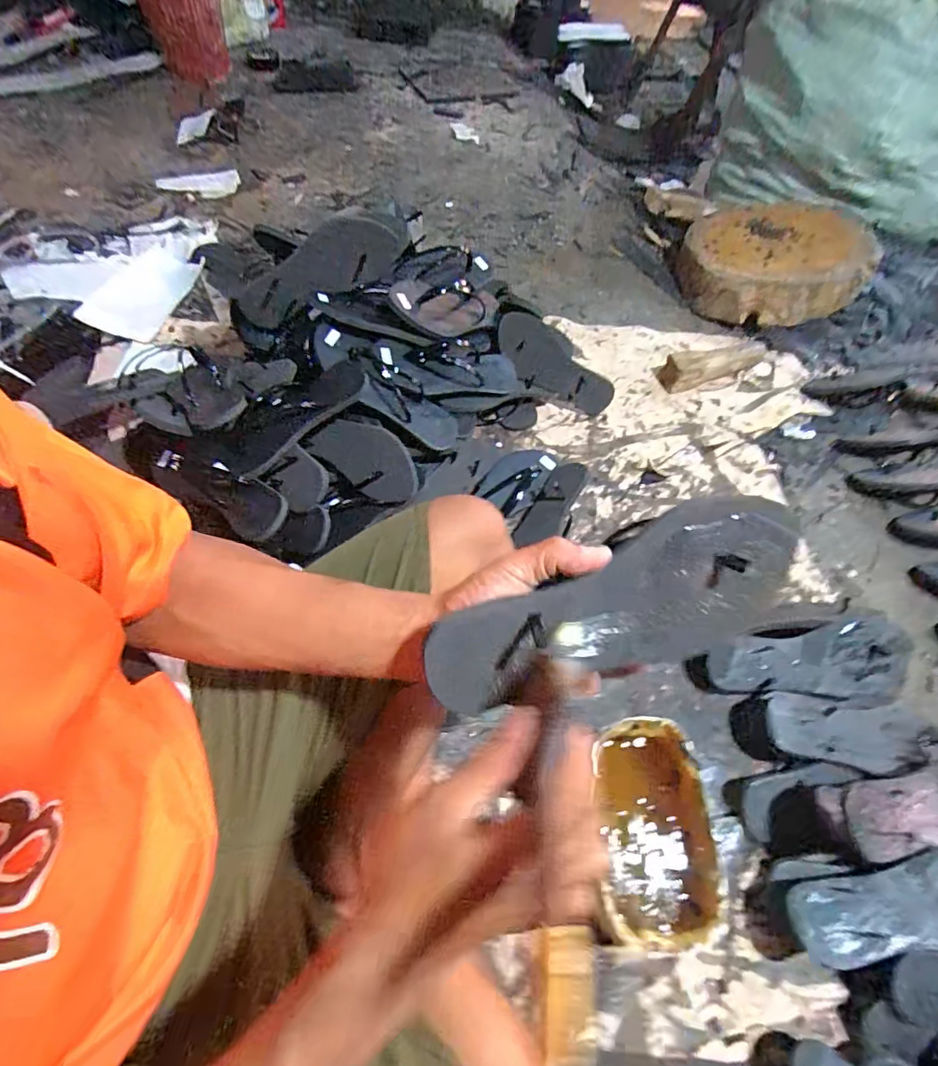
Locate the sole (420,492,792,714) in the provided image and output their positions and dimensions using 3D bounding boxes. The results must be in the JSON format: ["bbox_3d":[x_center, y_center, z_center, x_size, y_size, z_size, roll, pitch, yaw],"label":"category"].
[{"bbox_3d":[0.092,0.049,0.313,0.236,0.009,0.081,-23,96,-5],"label":"sole"}]

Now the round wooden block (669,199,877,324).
[{"bbox_3d":[0.649,-0.593,1.101,0.369,0.139,0.308,26,61,12],"label":"round wooden block"}]

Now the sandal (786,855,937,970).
[{"bbox_3d":[0.424,0.364,0.485,0.217,0.028,0.081,-9,40,7],"label":"sandal"}]

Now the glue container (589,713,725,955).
[{"bbox_3d":[0.189,0.315,0.539,0.117,0.091,0.204,7,59,1],"label":"glue container"}]

